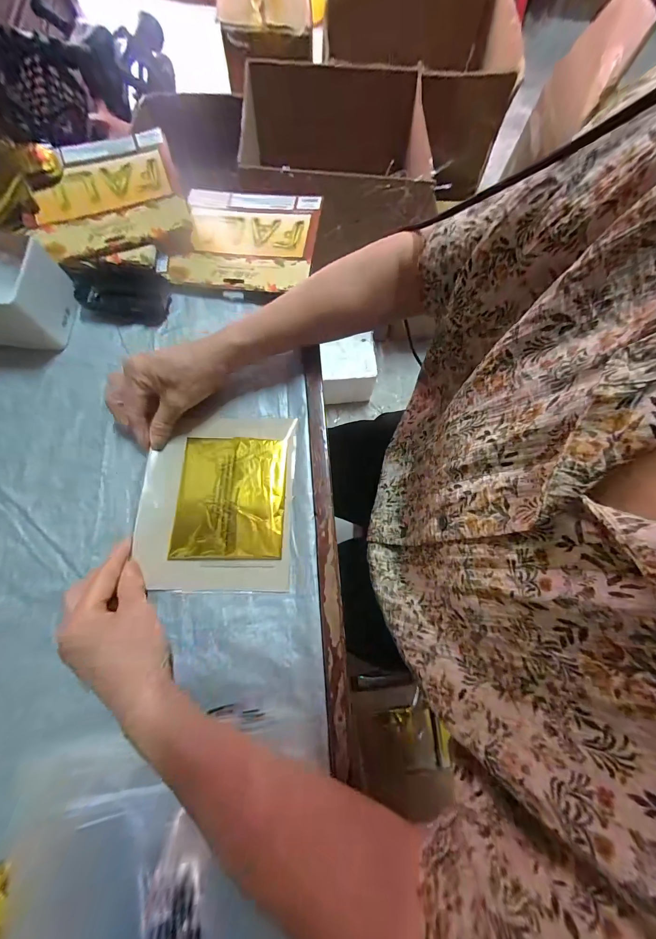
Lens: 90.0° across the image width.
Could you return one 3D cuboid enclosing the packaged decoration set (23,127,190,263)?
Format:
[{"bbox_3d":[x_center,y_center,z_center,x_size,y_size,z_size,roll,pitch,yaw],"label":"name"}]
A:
[{"bbox_3d":[-0.284,-0.350,0.418,0.181,0.031,0.148,-14,74,-7],"label":"packaged decoration set"}]

